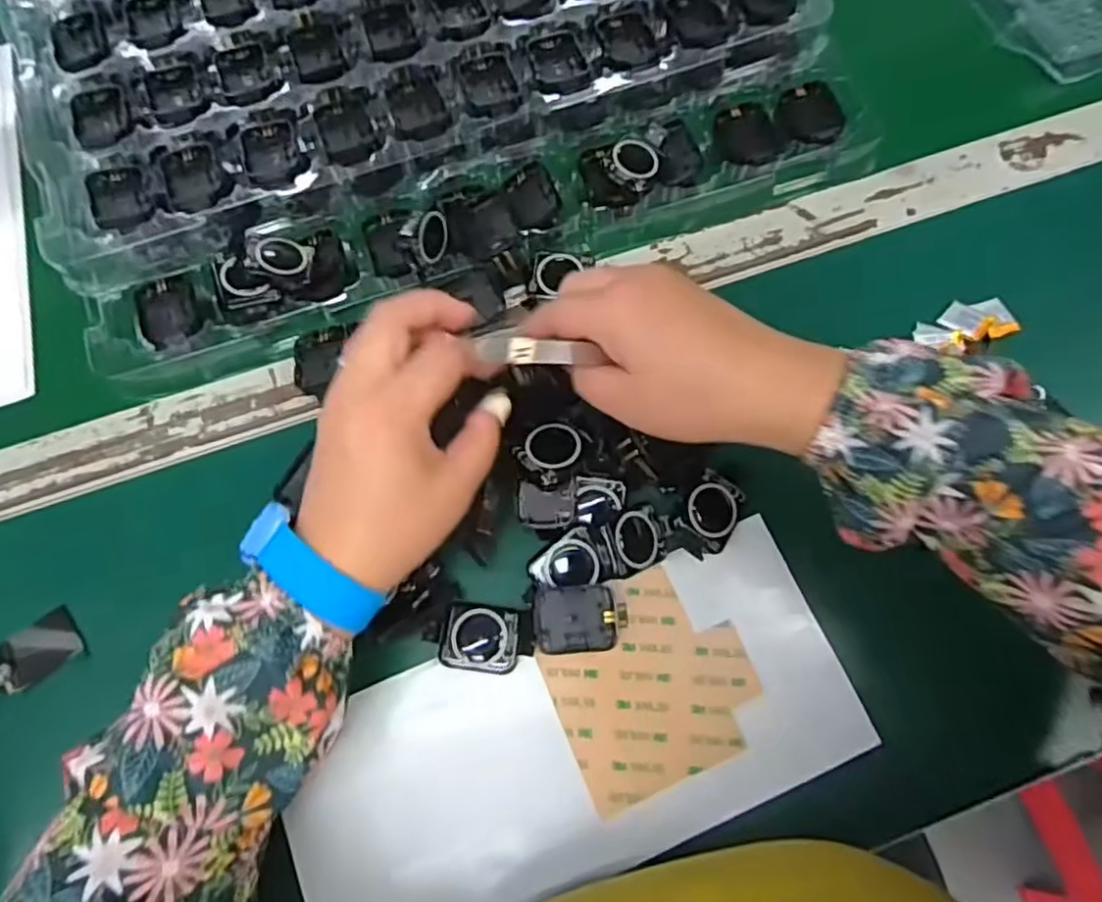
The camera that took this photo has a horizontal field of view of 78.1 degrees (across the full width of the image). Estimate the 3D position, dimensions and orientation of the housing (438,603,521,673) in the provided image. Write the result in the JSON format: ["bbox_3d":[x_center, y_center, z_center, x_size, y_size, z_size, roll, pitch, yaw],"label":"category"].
[{"bbox_3d":[-0.036,0.096,0.347,0.039,0.006,0.032,7,73,3],"label":"housing"}]

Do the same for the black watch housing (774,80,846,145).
[{"bbox_3d":[0.166,-0.216,0.437,0.035,0.009,0.048,-20,74,-6],"label":"black watch housing"}]

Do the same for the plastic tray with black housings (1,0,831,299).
[{"bbox_3d":[-0.107,-0.328,0.464,0.493,0.026,0.341,-20,74,-6],"label":"plastic tray with black housings"}]

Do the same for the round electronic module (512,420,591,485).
[{"bbox_3d":[0.001,-0.001,0.349,0.031,0.006,0.035,38,66,19],"label":"round electronic module"}]

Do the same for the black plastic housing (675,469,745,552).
[{"bbox_3d":[0.085,0.031,0.358,0.026,0.009,0.036,30,75,9],"label":"black plastic housing"}]

